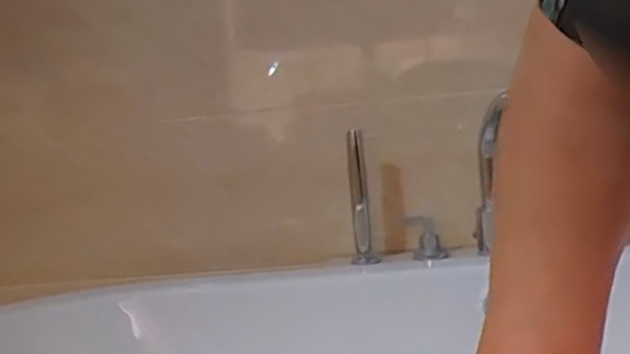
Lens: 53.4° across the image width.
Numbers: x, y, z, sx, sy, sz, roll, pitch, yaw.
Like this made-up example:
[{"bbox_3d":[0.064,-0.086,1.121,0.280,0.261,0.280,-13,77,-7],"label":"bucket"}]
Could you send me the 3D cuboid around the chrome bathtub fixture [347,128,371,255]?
[{"bbox_3d":[0.077,0.037,1.089,0.029,0.235,0.042,-4,2,3],"label":"chrome bathtub fixture"}]

